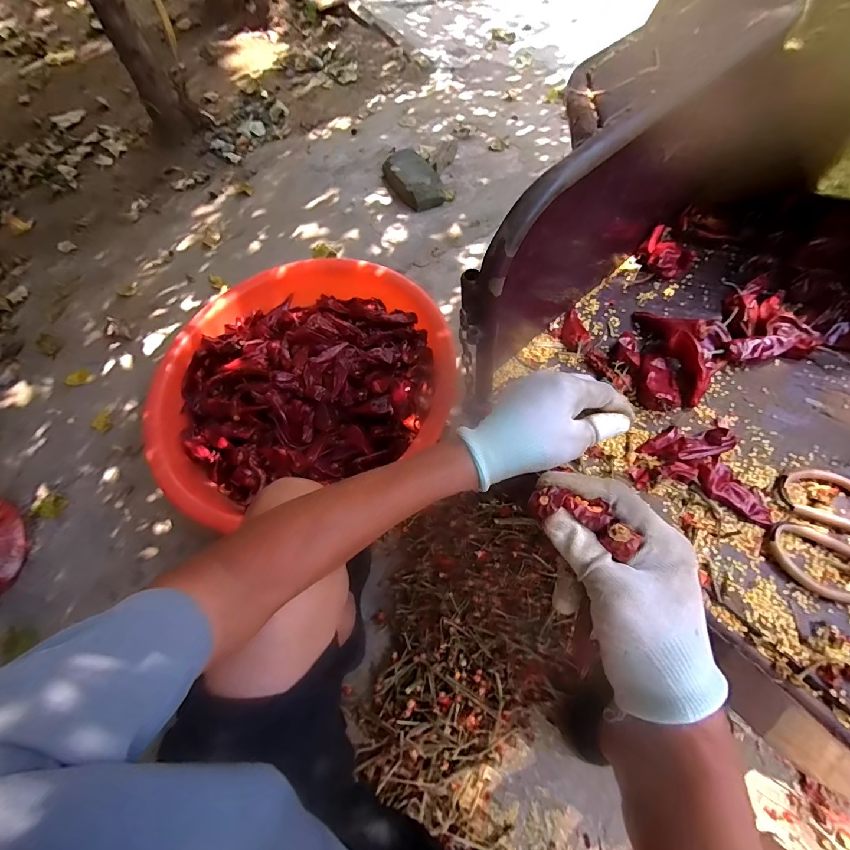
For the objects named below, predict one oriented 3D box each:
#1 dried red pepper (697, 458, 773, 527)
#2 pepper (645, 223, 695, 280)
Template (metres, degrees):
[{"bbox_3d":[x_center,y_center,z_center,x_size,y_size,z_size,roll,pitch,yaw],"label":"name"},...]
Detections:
[{"bbox_3d":[0.293,0.065,0.386,0.070,0.015,0.032,37,75,22],"label":"dried red pepper"},{"bbox_3d":[0.306,-0.215,0.520,0.058,0.037,0.062,36,72,23],"label":"pepper"}]

